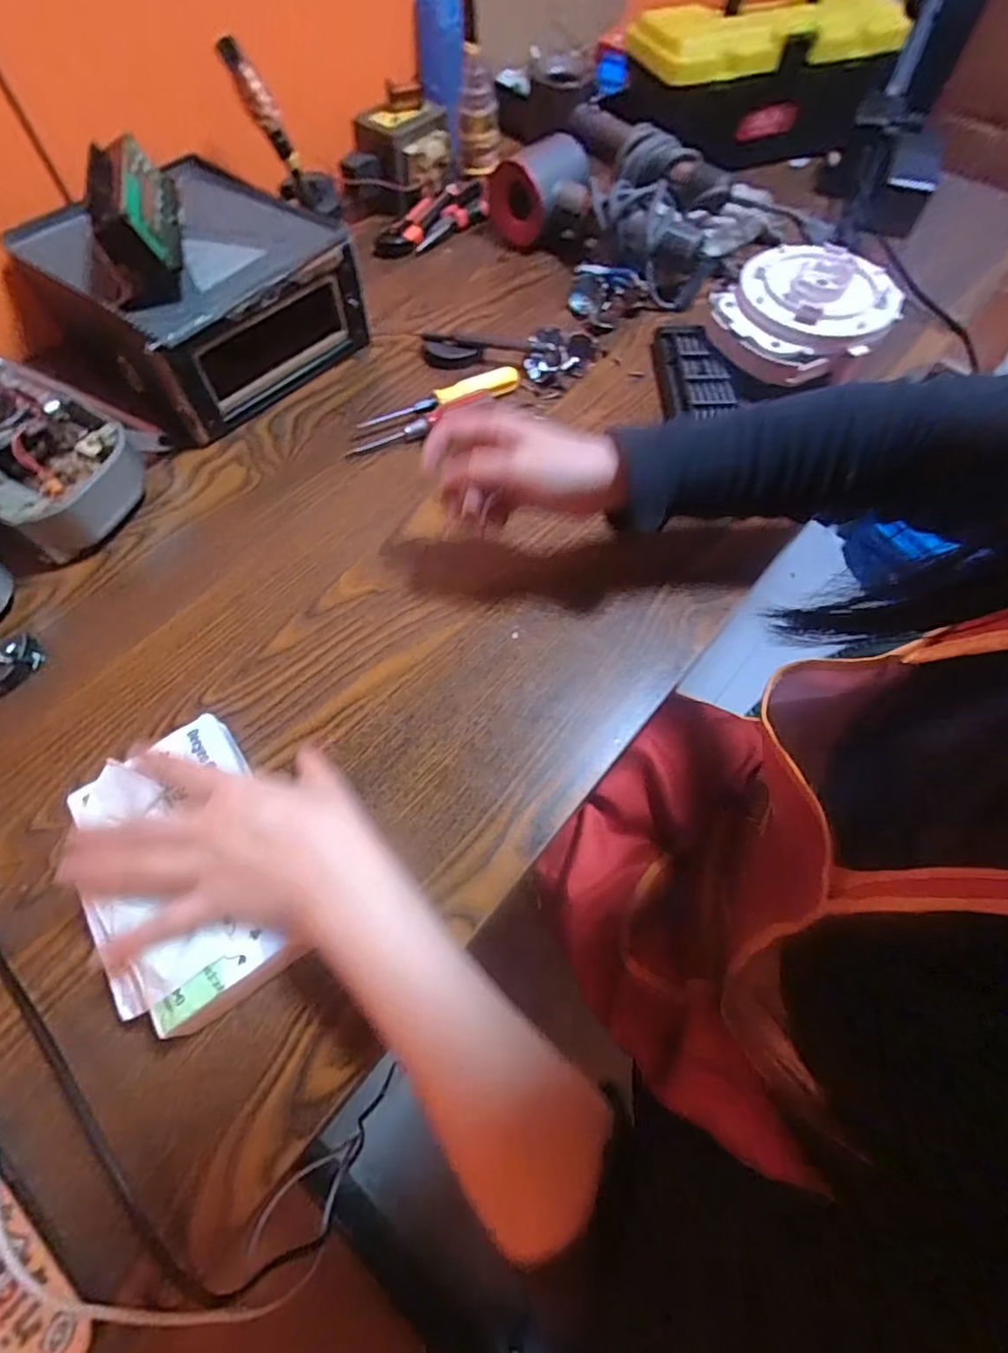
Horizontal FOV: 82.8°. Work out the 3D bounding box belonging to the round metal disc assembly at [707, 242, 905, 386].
[{"bbox_3d":[0.275,-0.332,0.536,0.144,0.067,0.142,0,63,1],"label":"round metal disc assembly"}]

